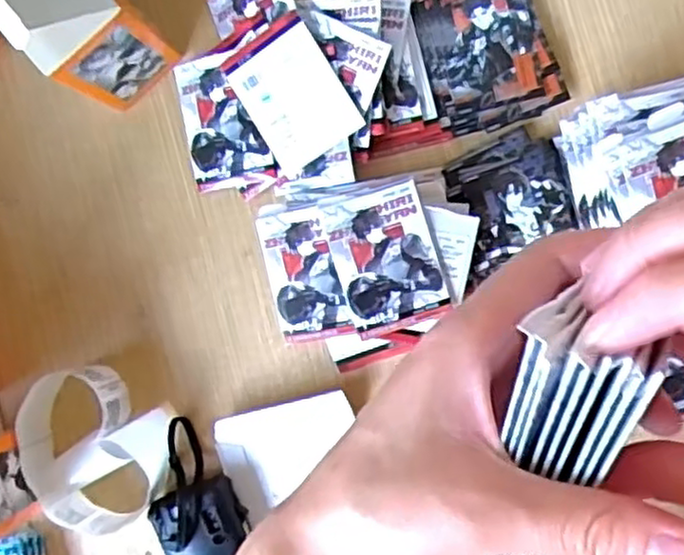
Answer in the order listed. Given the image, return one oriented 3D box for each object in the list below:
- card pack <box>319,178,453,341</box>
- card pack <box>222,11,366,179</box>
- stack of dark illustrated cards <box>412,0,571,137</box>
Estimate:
[{"bbox_3d":[0.034,-0.014,0.542,0.074,0.007,0.105,-17,98,3],"label":"card pack"},{"bbox_3d":[-0.040,-0.143,0.564,0.073,0.009,0.105,-31,85,7],"label":"card pack"},{"bbox_3d":[0.112,-0.183,0.569,0.094,0.013,0.128,-18,87,8],"label":"stack of dark illustrated cards"}]

